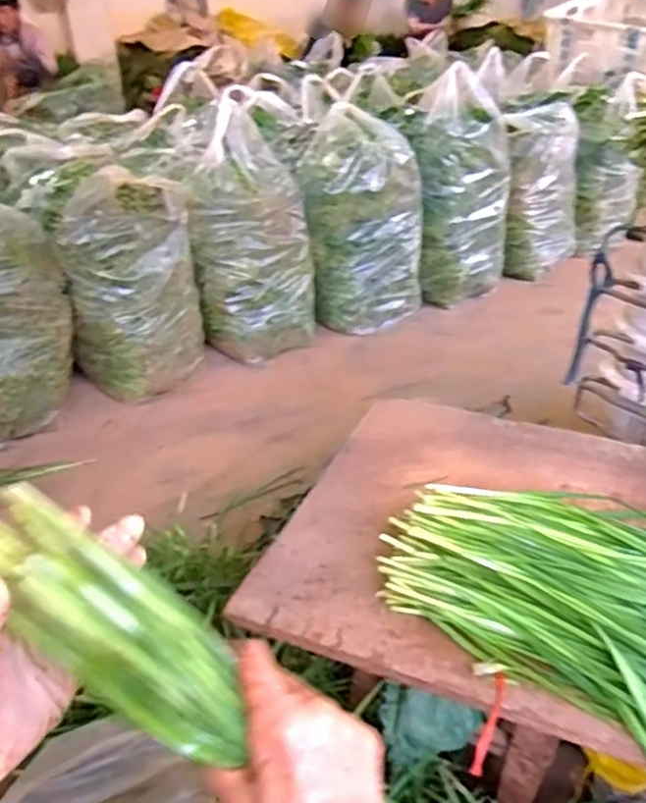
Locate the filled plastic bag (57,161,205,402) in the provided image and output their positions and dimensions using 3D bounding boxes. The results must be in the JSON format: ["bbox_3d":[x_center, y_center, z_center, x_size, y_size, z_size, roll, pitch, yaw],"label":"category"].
[{"bbox_3d":[-0.438,-0.267,1.544,0.198,0.486,0.254,13,34,21],"label":"filled plastic bag"}]

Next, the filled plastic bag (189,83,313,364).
[{"bbox_3d":[-0.211,-0.420,1.702,0.301,0.608,0.236,-18,25,-25],"label":"filled plastic bag"}]

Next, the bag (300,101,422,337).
[{"bbox_3d":[0.114,-0.477,1.843,0.320,0.526,0.226,4,32,8],"label":"bag"}]

